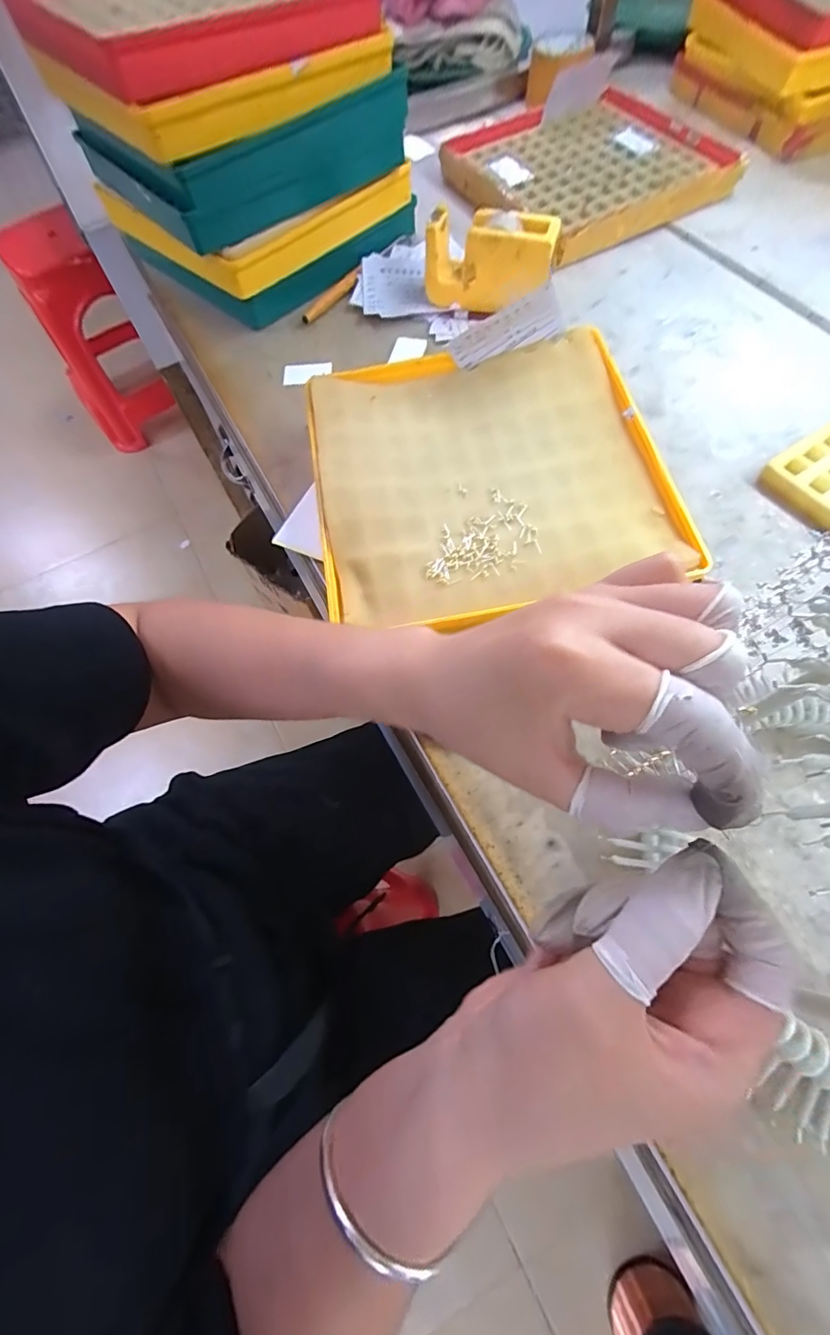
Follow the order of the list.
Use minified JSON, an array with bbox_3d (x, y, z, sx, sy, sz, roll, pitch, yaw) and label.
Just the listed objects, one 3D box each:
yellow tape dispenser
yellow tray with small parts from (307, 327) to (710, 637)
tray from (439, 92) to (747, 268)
[{"bbox_3d":[0.079,-0.431,0.508,0.130,0.069,0.048,16,67,10],"label":"yellow tape dispenser"},{"bbox_3d":[0.060,-0.166,0.399,0.277,0.023,0.263,-9,68,0],"label":"yellow tray with small parts"},{"bbox_3d":[0.219,-0.666,0.634,0.308,0.031,0.306,-25,67,-8],"label":"tray"}]

